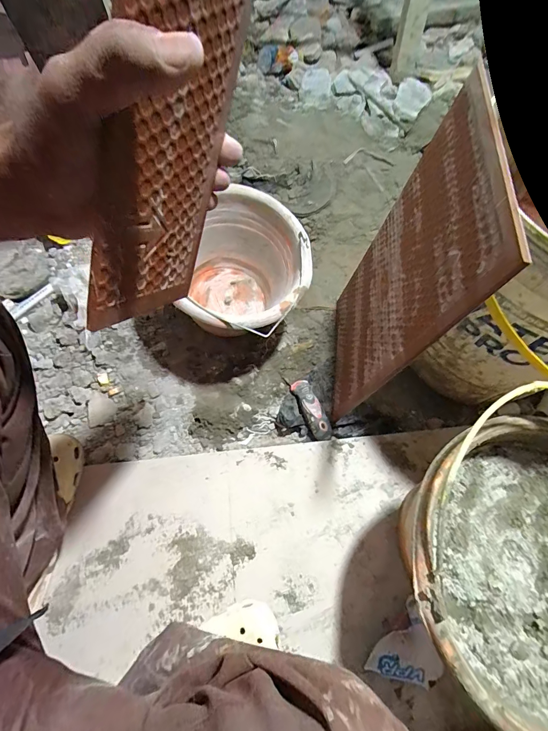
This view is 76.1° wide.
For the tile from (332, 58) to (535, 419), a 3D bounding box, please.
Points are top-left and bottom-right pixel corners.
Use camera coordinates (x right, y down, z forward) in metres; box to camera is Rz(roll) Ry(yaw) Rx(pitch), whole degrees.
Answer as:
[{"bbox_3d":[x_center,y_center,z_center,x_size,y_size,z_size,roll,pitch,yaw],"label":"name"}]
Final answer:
[{"bbox_3d":[0.147,-0.096,0.452,0.008,0.385,0.244,10,65,-5],"label":"tile"}]

